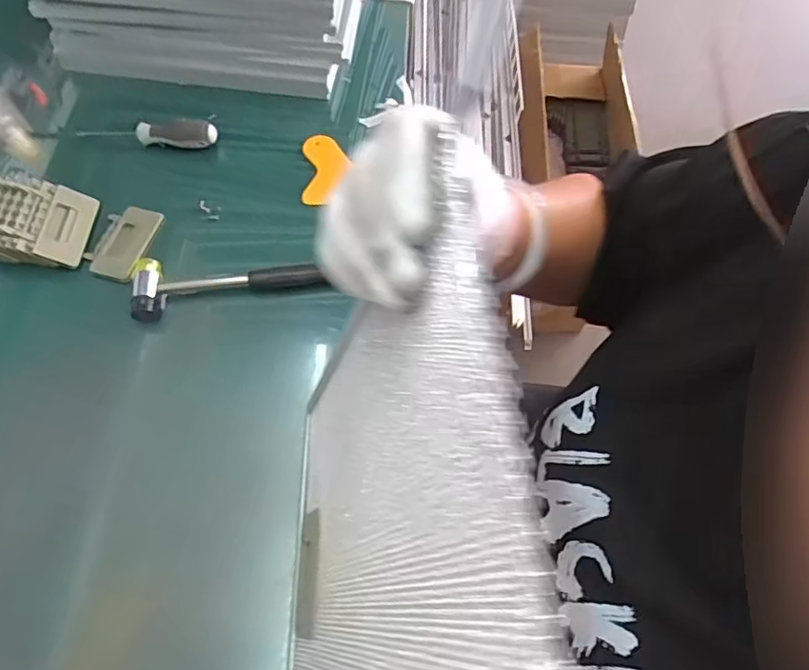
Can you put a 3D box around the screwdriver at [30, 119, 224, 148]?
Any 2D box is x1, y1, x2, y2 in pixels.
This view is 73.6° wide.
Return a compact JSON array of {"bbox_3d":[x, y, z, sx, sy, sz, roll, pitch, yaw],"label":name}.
[{"bbox_3d":[-0.287,-0.235,0.622,0.143,0.023,0.029,1,64,0],"label":"screwdriver"}]

